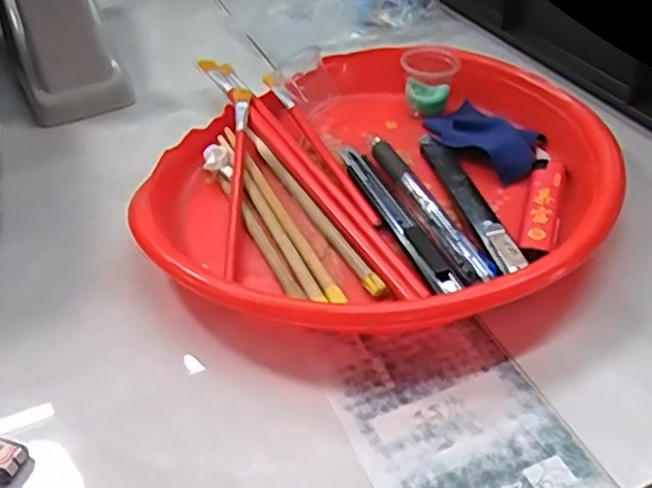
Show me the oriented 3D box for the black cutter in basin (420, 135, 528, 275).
[{"bbox_3d":[0.076,-0.026,0.351,0.015,0.009,0.128,-11,41,-7],"label":"black cutter in basin"}]

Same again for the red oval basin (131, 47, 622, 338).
[{"bbox_3d":[0.028,-0.041,0.364,0.233,0.037,0.215,12,44,18],"label":"red oval basin"}]

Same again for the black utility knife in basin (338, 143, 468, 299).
[{"bbox_3d":[0.034,-0.018,0.346,0.014,0.007,0.131,-16,42,-13],"label":"black utility knife in basin"}]

